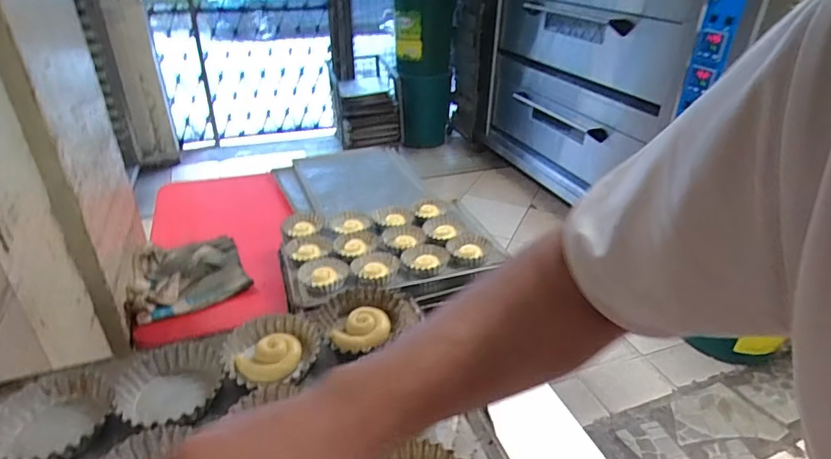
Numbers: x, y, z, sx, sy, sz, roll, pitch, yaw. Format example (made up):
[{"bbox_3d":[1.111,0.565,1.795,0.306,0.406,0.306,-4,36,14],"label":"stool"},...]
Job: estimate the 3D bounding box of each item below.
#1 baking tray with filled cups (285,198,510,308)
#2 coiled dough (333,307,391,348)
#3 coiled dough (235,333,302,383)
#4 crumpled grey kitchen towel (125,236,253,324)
[{"bbox_3d":[-0.067,0.023,1.109,0.452,0.050,0.343,-8,32,-15],"label":"baking tray with filled cups"},{"bbox_3d":[-0.060,0.111,0.555,0.061,0.017,0.053,0,31,-2],"label":"coiled dough"},{"bbox_3d":[-0.156,0.135,0.524,0.066,0.024,0.047,-7,32,-13],"label":"coiled dough"},{"bbox_3d":[-0.506,0.092,1.095,0.231,0.071,0.283,-15,34,-25],"label":"crumpled grey kitchen towel"}]

